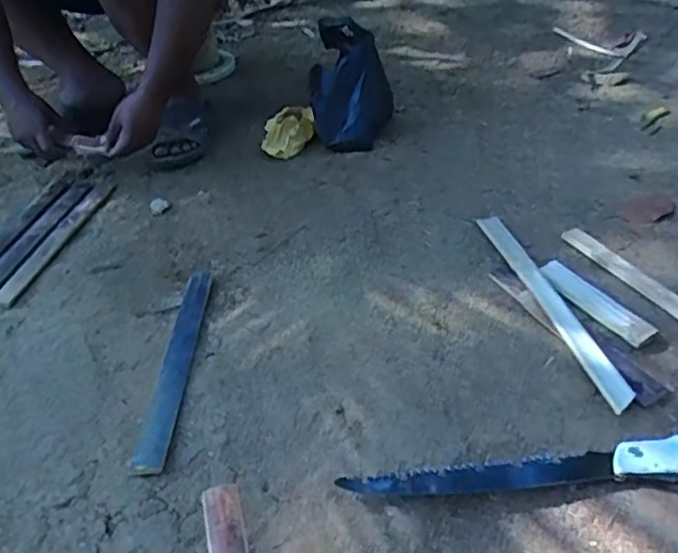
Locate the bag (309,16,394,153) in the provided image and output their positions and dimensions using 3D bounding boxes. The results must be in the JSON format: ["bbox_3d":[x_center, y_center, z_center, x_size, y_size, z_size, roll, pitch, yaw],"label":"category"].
[{"bbox_3d":[0.024,-0.380,1.225,0.158,0.204,0.170,-3,41,5],"label":"bag"}]

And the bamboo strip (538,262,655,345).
[{"bbox_3d":[0.341,0.030,0.841,0.046,0.008,0.180,-23,43,-18],"label":"bamboo strip"}]

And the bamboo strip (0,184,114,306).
[{"bbox_3d":[-0.501,-0.073,1.110,0.041,0.010,0.351,4,42,12],"label":"bamboo strip"}]

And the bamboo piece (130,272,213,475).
[{"bbox_3d":[-0.215,0.103,0.833,0.042,0.016,0.357,-4,40,3],"label":"bamboo piece"}]

